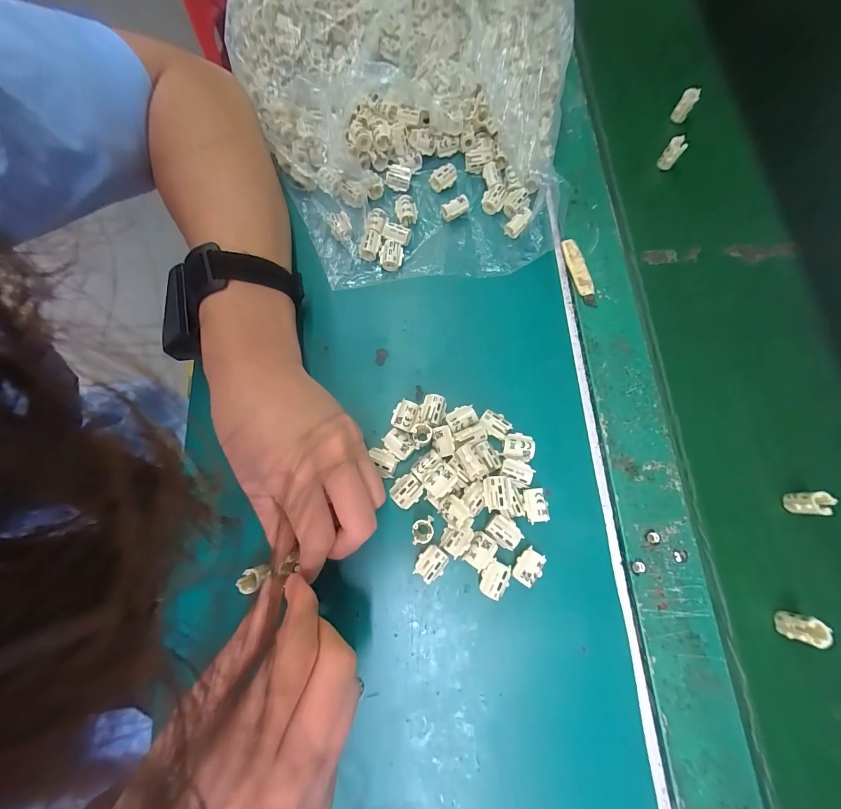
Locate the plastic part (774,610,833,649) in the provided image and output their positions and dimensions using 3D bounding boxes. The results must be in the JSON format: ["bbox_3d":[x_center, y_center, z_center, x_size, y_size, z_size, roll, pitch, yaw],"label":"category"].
[{"bbox_3d":[0.235,0.138,0.220,0.014,0.019,0.015,14,75,5],"label":"plastic part"}]

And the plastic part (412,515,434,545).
[{"bbox_3d":[0.002,0.084,0.239,0.014,0.018,0.017,-4,74,0],"label":"plastic part"}]

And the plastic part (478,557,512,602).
[{"bbox_3d":[0.048,0.115,0.235,0.017,0.014,0.022,18,75,6],"label":"plastic part"}]

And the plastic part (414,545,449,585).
[{"bbox_3d":[0.007,0.107,0.239,0.017,0.013,0.021,40,78,11],"label":"plastic part"}]

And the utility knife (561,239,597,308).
[{"bbox_3d":[0.130,-0.107,0.290,0.015,0.006,0.058,-12,74,-3],"label":"utility knife"}]

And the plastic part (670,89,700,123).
[{"bbox_3d":[0.246,-0.278,0.332,0.013,0.026,0.012,33,77,9],"label":"plastic part"}]

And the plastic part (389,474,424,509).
[{"bbox_3d":[-0.010,0.060,0.250,0.022,0.010,0.020,-44,78,-11],"label":"plastic part"}]

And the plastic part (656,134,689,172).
[{"bbox_3d":[0.226,-0.226,0.319,0.014,0.025,0.012,36,77,10],"label":"plastic part"}]

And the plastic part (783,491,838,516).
[{"bbox_3d":[0.260,0.066,0.238,0.016,0.019,0.014,0,74,1],"label":"plastic part"}]

